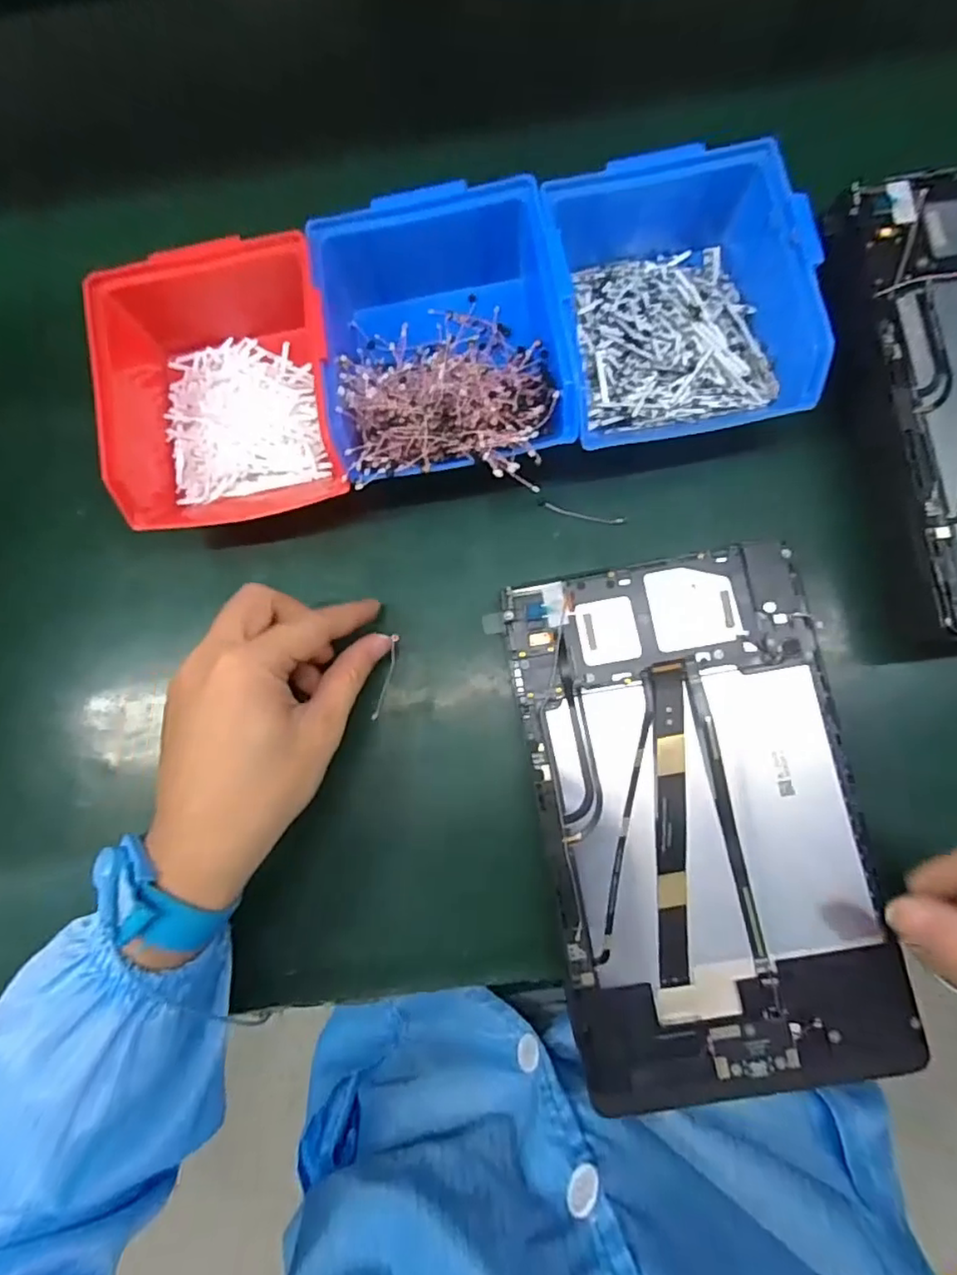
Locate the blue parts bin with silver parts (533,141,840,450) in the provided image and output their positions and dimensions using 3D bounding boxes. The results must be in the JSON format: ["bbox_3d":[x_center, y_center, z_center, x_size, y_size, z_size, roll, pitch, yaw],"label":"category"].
[{"bbox_3d":[0.105,-0.179,0.323,0.123,0.067,0.144,-8,79,11],"label":"blue parts bin with silver parts"}]

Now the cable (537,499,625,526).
[{"bbox_3d":[0.058,-0.071,0.347,0.050,0.004,0.005,15,80,6],"label":"cable"}]

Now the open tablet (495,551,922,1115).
[{"bbox_3d":[0.105,0.082,0.293,0.151,0.008,0.243,-11,80,2],"label":"open tablet"}]

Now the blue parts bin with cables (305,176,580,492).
[{"bbox_3d":[-0.018,-0.156,0.325,0.120,0.057,0.151,-8,78,2],"label":"blue parts bin with cables"}]

